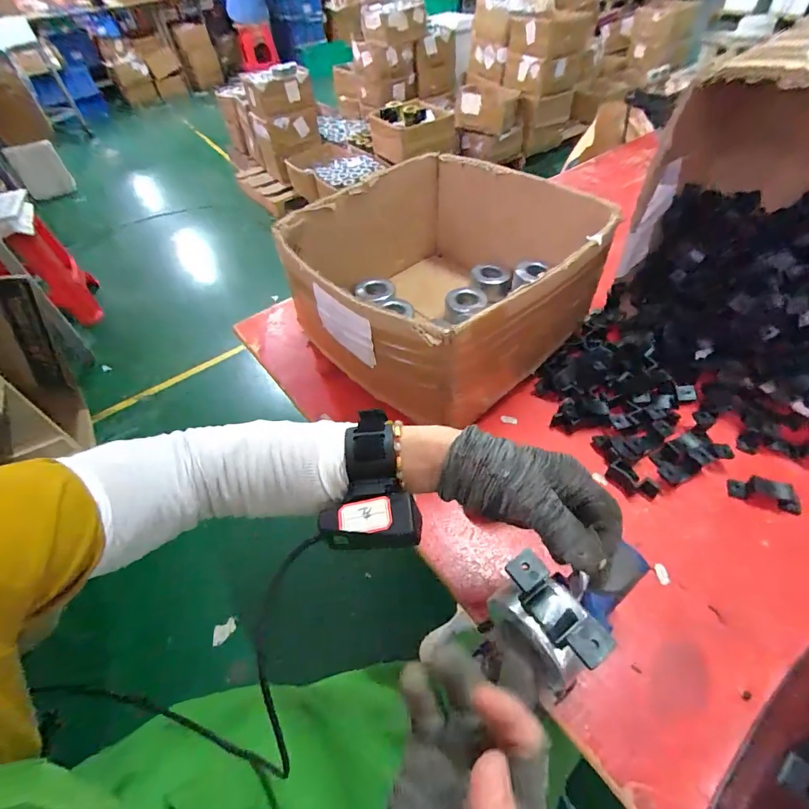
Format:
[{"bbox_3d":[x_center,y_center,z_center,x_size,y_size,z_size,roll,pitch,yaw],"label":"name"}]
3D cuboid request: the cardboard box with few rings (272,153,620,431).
[{"bbox_3d":[0.044,-0.168,0.580,0.356,0.178,0.349,-37,56,-24],"label":"cardboard box with few rings"}]

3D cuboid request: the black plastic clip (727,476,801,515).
[{"bbox_3d":[0.375,0.091,0.439,0.061,0.016,0.027,14,53,16],"label":"black plastic clip"}]

